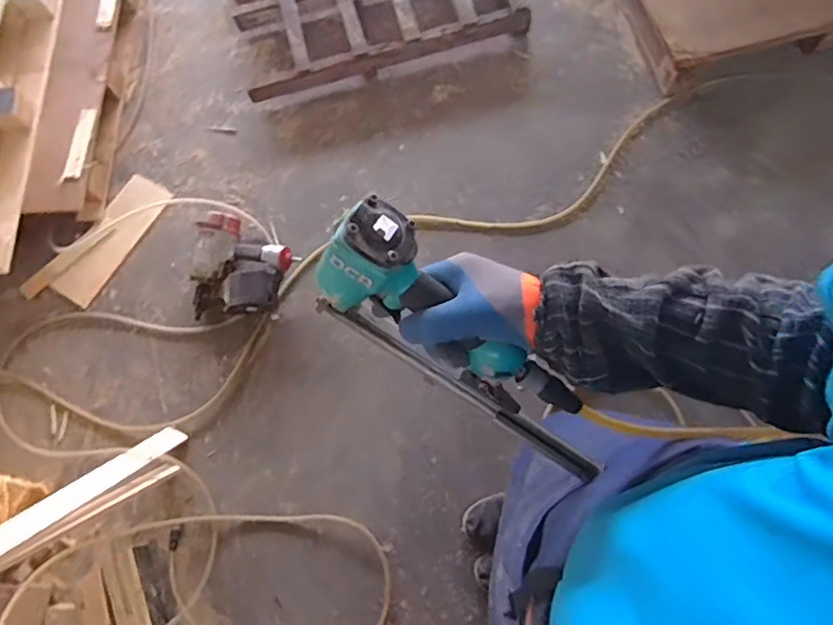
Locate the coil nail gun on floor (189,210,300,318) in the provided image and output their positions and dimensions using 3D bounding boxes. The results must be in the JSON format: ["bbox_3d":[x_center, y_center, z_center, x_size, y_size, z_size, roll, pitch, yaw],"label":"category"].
[{"bbox_3d":[-0.509,-0.103,1.584,0.299,0.108,0.282,29,77,12],"label":"coil nail gun on floor"}]

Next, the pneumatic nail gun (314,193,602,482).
[{"bbox_3d":[0.044,0.049,0.538,0.083,0.128,0.367,-50,118,-12],"label":"pneumatic nail gun"}]

